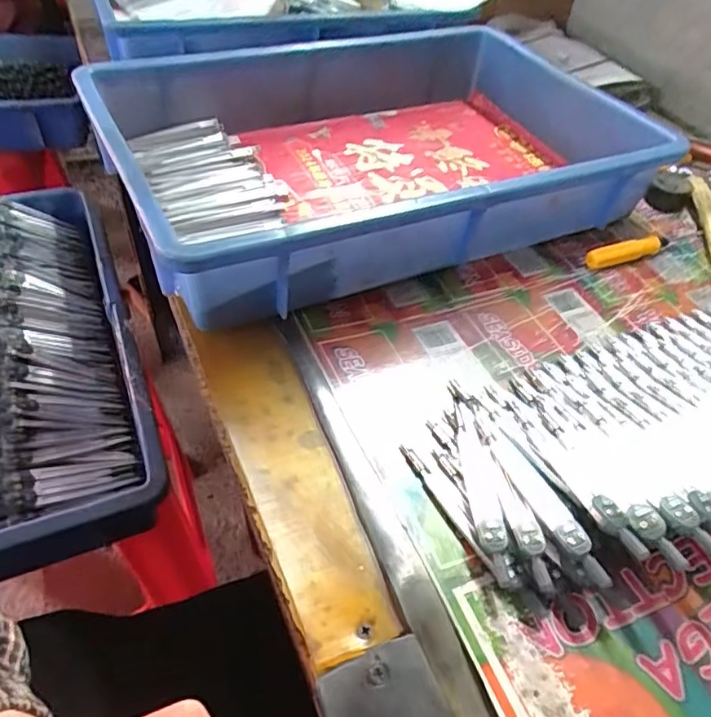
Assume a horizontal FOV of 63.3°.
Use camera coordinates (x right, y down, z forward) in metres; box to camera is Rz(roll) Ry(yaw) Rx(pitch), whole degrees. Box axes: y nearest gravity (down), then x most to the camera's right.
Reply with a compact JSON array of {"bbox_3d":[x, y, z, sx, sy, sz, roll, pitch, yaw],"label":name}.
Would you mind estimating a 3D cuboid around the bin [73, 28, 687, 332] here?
[{"bbox_3d":[0.014,-0.184,0.497,0.414,0.081,0.300,-19,52,-22],"label":"bin"}]

